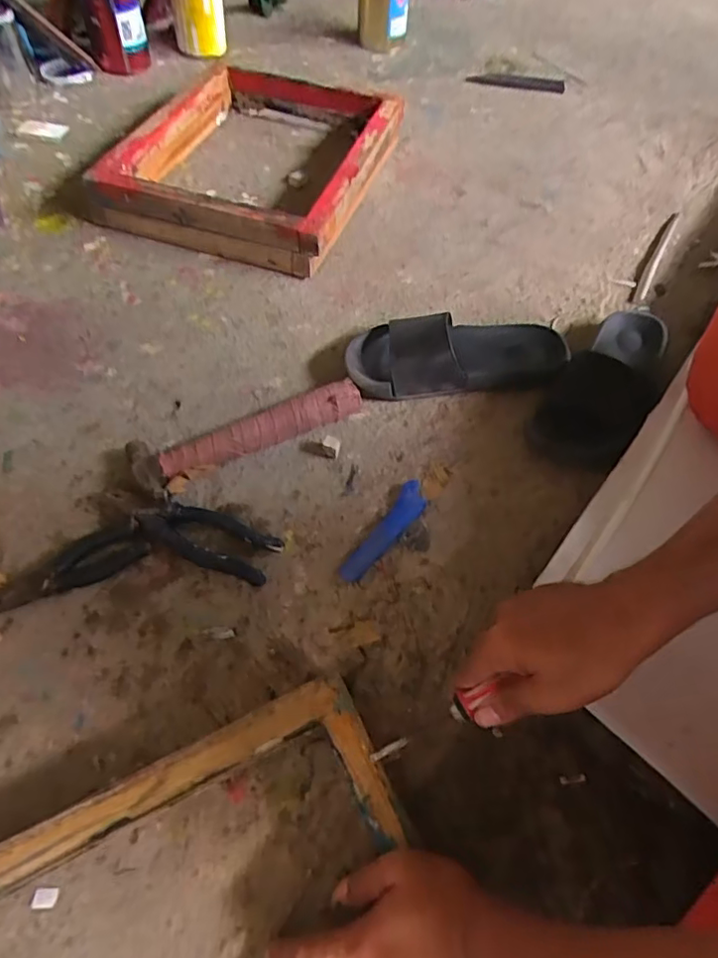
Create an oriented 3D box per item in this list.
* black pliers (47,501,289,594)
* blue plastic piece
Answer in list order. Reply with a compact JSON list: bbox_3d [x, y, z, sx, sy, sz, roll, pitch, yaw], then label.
[{"bbox_3d":[-0.189,0.063,0.563,0.214,0.019,0.089,-2,57,-5],"label":"black pliers"},{"bbox_3d":[0.030,0.055,0.594,0.032,0.011,0.136,31,60,15],"label":"blue plastic piece"}]

